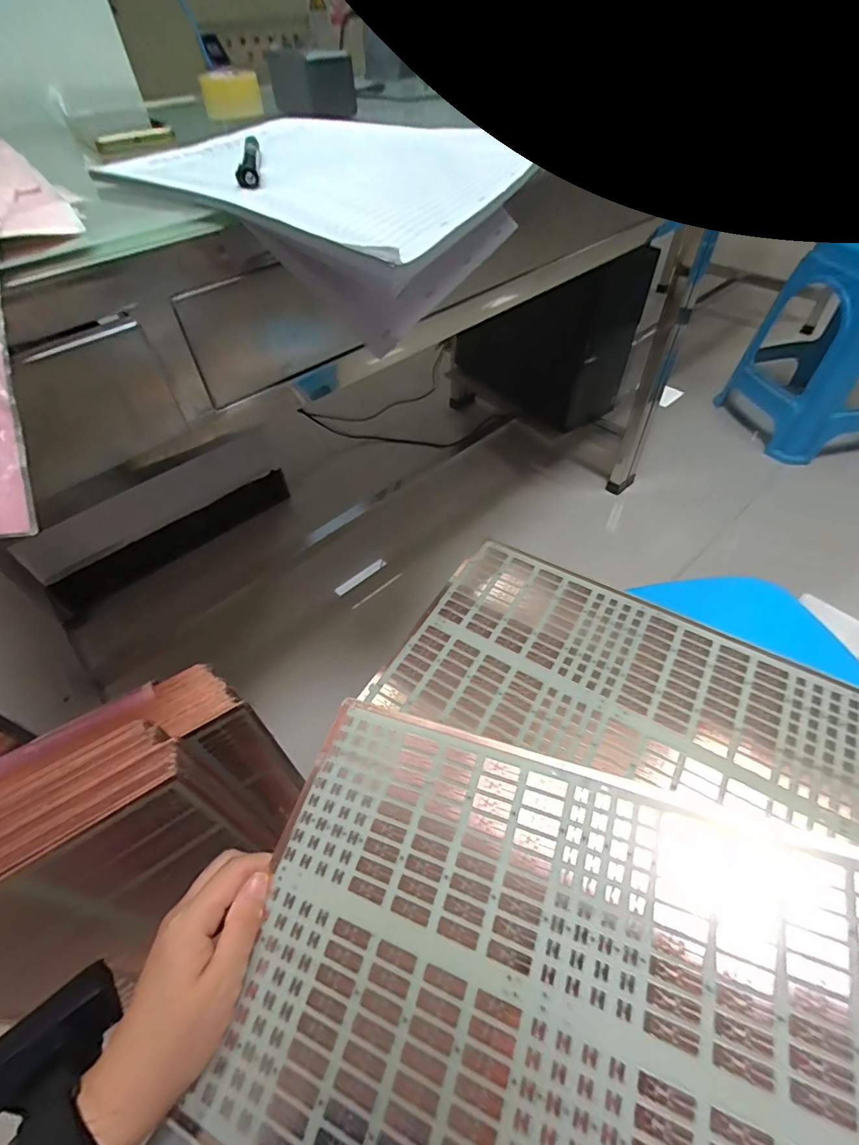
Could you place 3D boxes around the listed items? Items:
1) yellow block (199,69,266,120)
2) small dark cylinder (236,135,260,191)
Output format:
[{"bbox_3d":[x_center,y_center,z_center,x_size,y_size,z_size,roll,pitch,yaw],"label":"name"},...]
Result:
[{"bbox_3d":[-0.313,-0.758,0.771,0.089,0.053,0.021,-22,52,-13],"label":"yellow block"},{"bbox_3d":[-0.139,-0.317,0.374,0.014,0.010,0.137,-12,51,-6],"label":"small dark cylinder"}]

